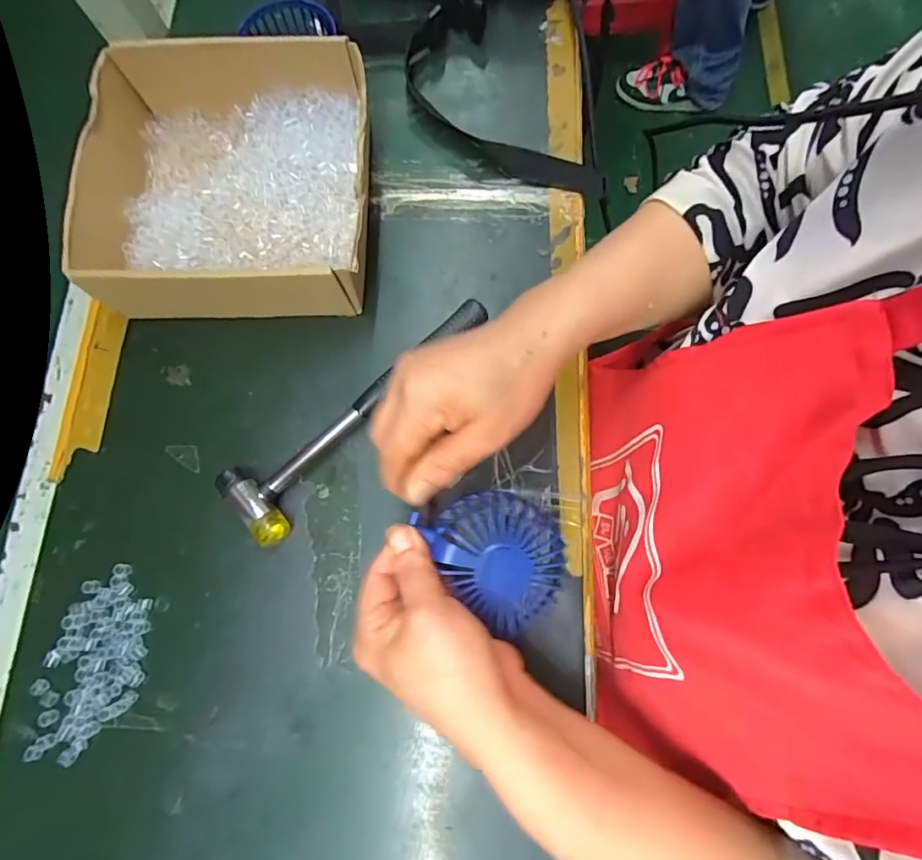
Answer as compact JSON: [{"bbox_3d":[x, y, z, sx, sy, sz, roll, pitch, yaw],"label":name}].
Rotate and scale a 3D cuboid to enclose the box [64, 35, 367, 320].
[{"bbox_3d":[-0.178,-0.197,0.384,0.214,0.073,0.208,-2,77,0],"label":"box"}]

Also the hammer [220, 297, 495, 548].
[{"bbox_3d":[-0.078,-0.022,0.361,0.059,0.024,0.233,40,80,9],"label":"hammer"}]

